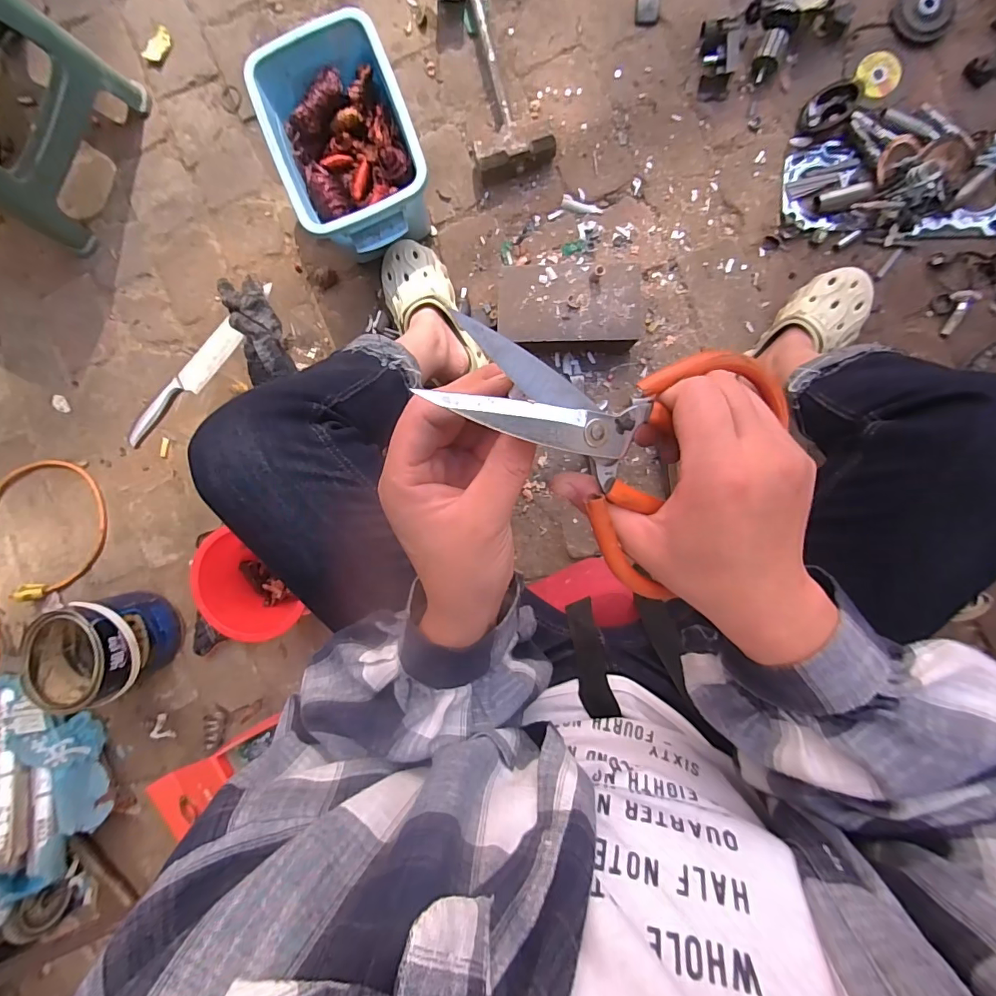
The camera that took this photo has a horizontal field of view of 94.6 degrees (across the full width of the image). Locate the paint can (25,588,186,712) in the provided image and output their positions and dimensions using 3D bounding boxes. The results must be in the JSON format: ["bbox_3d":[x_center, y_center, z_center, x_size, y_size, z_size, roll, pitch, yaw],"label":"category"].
[{"bbox_3d":[-0.689,0.260,0.813,0.199,0.141,0.166,-25,93,8],"label":"paint can"}]

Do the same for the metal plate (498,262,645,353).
[{"bbox_3d":[0.119,-0.303,0.740,0.228,0.057,0.121,2,96,5],"label":"metal plate"}]

